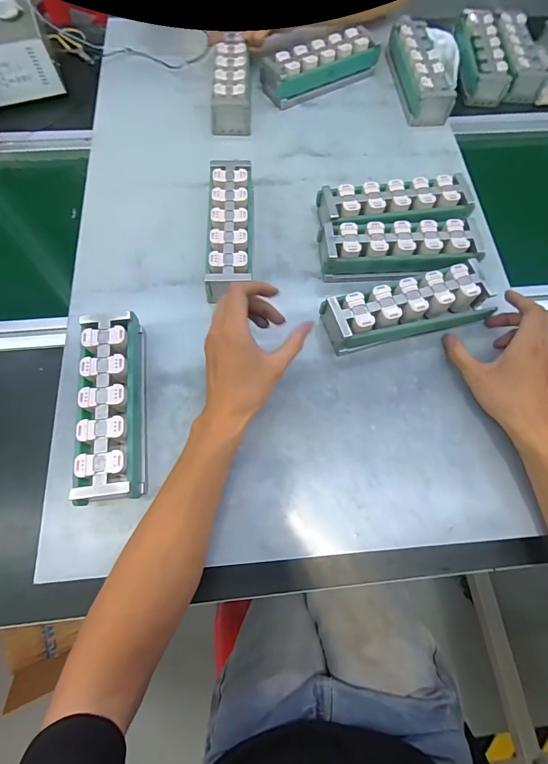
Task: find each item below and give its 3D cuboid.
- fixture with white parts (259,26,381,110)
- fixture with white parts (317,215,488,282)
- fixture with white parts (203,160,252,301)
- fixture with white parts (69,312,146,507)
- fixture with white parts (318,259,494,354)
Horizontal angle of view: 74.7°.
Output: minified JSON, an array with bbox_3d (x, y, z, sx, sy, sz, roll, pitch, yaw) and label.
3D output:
[{"bbox_3d":[0.079,-0.507,0.580,0.196,0.049,0.061,-27,72,-11],"label":"fixture with white parts"},{"bbox_3d":[0.154,-0.164,0.449,0.192,0.048,0.063,-1,69,-2],"label":"fixture with white parts"},{"bbox_3d":[-0.054,-0.194,0.456,0.054,0.049,0.198,-1,69,-1],"label":"fixture with white parts"},{"bbox_3d":[-0.168,0.023,0.372,0.054,0.047,0.190,-6,70,-4],"label":"fixture with white parts"},{"bbox_3d":[0.154,-0.085,0.420,0.192,0.048,0.063,-14,70,-6],"label":"fixture with white parts"}]

